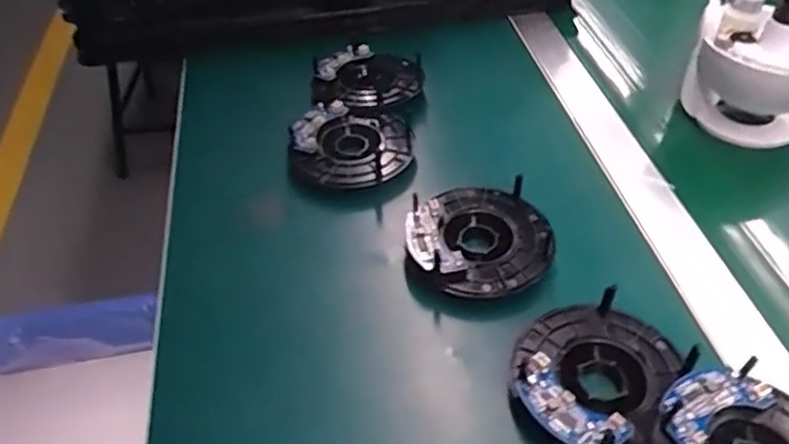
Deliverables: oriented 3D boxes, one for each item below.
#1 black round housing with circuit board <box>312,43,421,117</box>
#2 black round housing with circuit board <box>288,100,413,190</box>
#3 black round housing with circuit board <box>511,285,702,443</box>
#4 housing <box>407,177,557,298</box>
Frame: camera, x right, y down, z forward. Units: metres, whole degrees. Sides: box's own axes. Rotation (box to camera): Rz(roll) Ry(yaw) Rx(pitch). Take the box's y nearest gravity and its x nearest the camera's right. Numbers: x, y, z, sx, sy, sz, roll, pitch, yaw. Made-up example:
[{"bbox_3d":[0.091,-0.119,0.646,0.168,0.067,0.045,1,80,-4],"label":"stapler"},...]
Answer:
[{"bbox_3d":[-0.025,-0.129,0.590,0.099,0.023,0.095,1,46,-1],"label":"black round housing with circuit board"},{"bbox_3d":[-0.035,-0.065,0.525,0.094,0.025,0.085,4,46,3],"label":"black round housing with circuit board"},{"bbox_3d":[0.114,0.087,0.372,0.085,0.028,0.099,31,53,25],"label":"black round housing with circuit board"},{"bbox_3d":[0.059,0.011,0.451,0.097,0.033,0.096,1,46,-1],"label":"housing"}]

